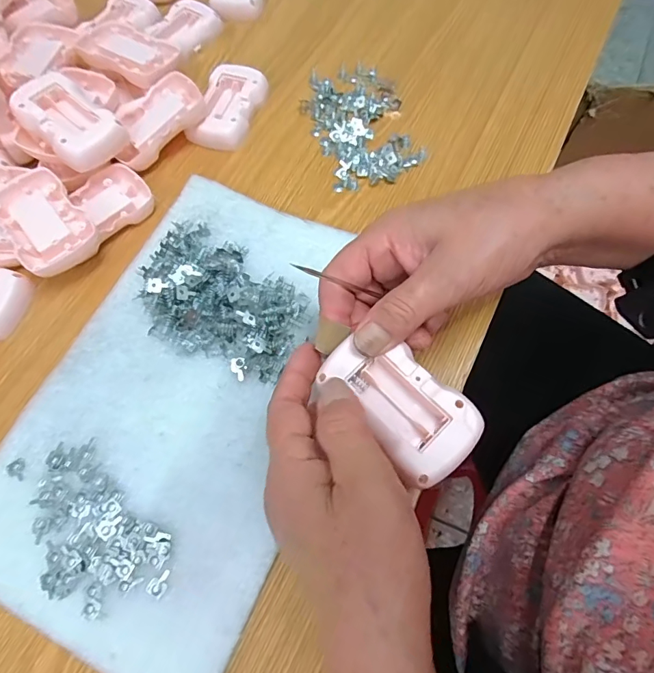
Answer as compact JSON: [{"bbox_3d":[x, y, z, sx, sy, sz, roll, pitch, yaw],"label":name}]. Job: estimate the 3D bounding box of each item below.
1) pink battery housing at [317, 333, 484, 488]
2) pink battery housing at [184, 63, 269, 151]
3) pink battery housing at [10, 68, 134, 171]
[{"bbox_3d":[0.038,0.035,0.234,0.047,0.015,0.083,-42,74,-15],"label":"pink battery housing"},{"bbox_3d":[-0.089,-0.206,0.392,0.052,0.016,0.083,20,69,10],"label":"pink battery housing"},{"bbox_3d":[-0.203,-0.170,0.346,0.086,0.023,0.052,38,73,16],"label":"pink battery housing"}]

